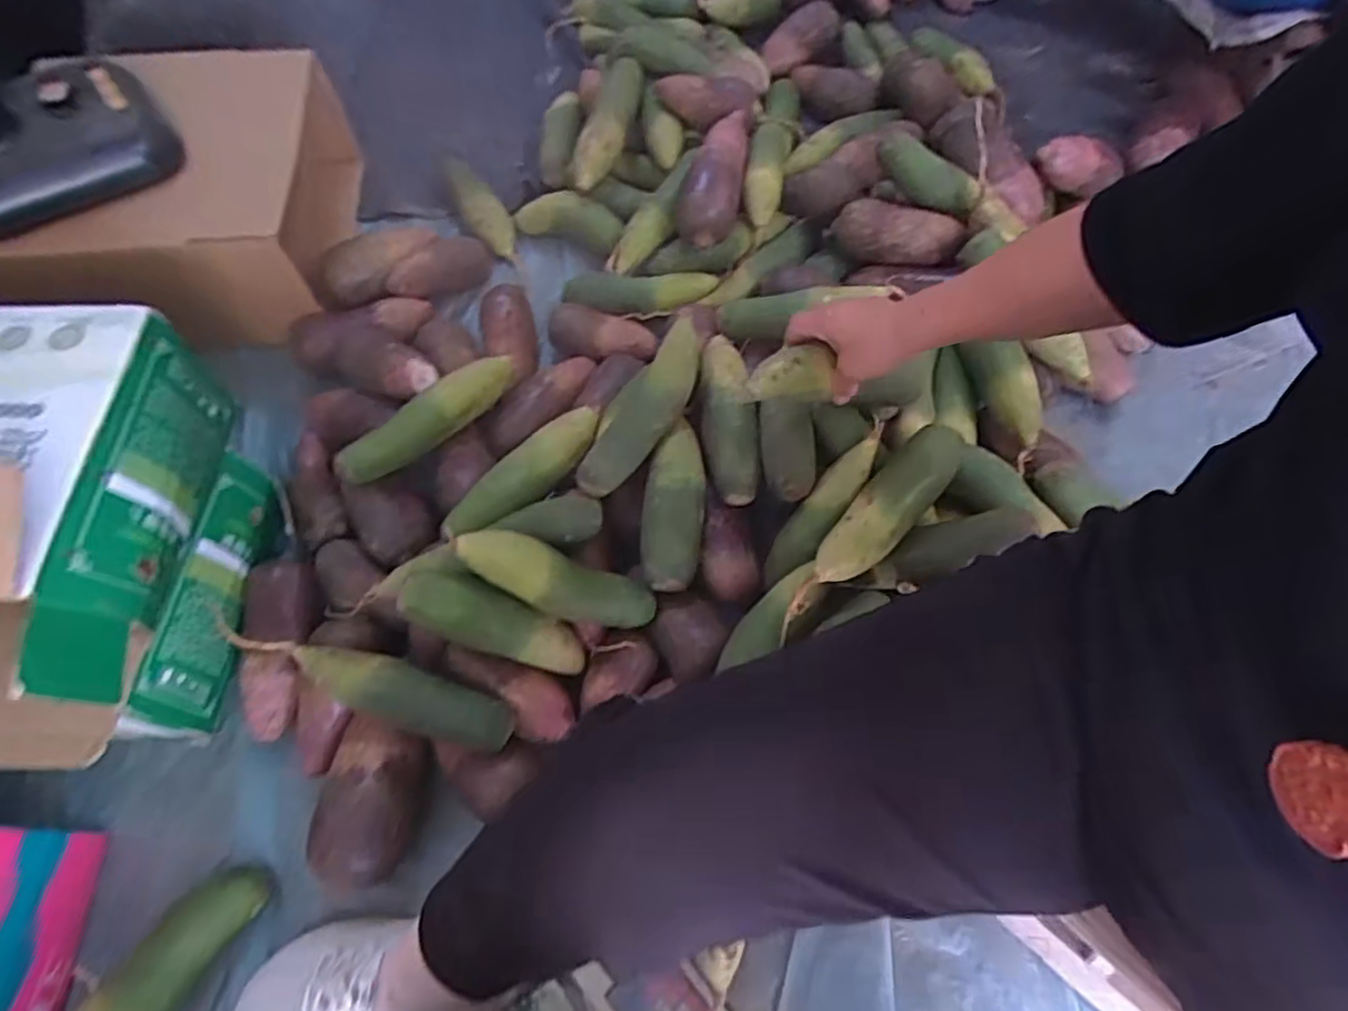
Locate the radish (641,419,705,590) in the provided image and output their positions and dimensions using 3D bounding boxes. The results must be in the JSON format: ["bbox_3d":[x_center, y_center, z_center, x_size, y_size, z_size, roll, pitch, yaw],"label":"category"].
[{"bbox_3d":[0.001,-0.004,0.706,0.058,0.051,0.171,2,63,1],"label":"radish"}]

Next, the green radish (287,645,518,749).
[{"bbox_3d":[-0.250,0.166,0.626,0.210,0.044,0.050,17,65,8],"label":"green radish"}]

